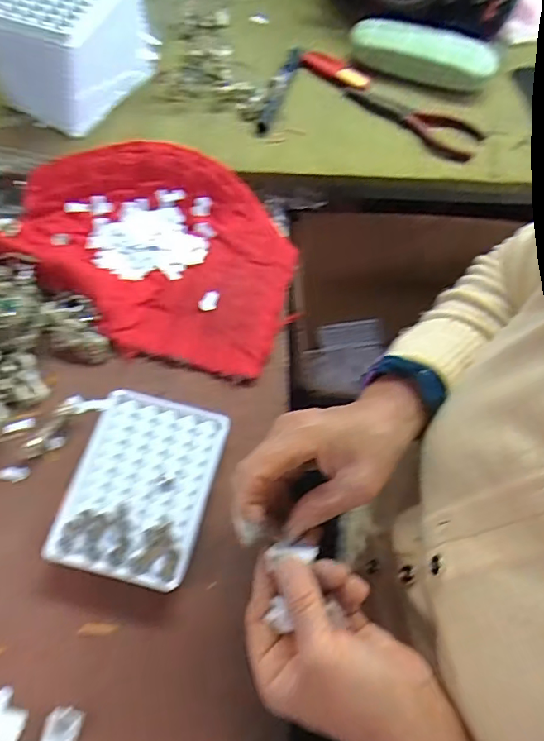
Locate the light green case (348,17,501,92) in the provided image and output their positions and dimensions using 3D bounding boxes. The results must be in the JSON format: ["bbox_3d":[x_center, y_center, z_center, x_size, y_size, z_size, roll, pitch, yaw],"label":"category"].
[{"bbox_3d":[0.166,-0.358,0.598,0.164,0.035,0.062,20,63,6],"label":"light green case"}]

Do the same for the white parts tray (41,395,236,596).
[{"bbox_3d":[-0.099,0.087,0.404,0.101,0.026,0.131,13,62,3],"label":"white parts tray"}]

